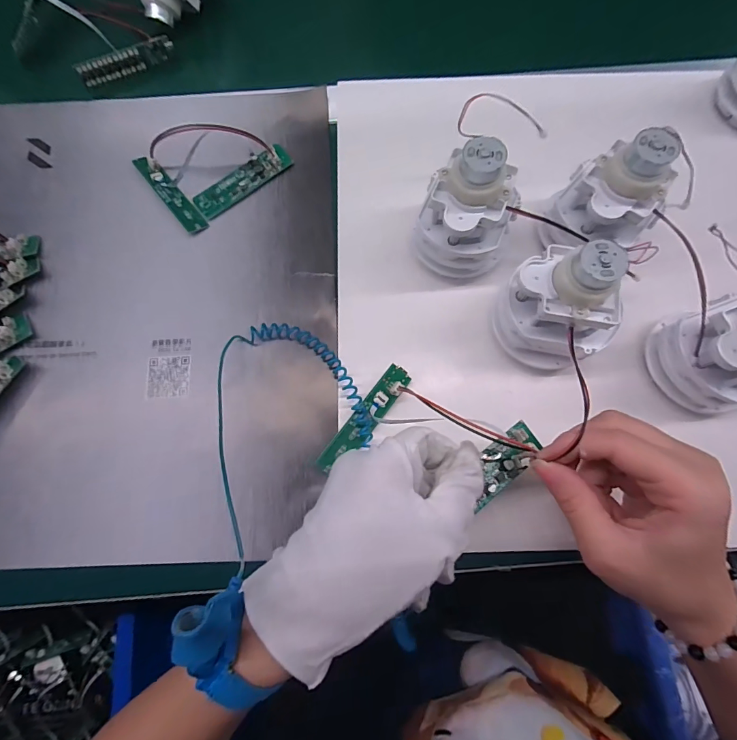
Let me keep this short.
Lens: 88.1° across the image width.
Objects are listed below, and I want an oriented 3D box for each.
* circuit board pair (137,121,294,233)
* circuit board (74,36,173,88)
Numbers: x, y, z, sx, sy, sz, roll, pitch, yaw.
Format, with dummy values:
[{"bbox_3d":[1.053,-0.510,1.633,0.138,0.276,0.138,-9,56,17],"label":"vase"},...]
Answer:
[{"bbox_3d":[-0.126,-0.168,0.294,0.098,0.034,0.083,-41,77,-10],"label":"circuit board pair"},{"bbox_3d":[-0.211,-0.270,0.334,0.081,0.015,0.008,-26,75,-6],"label":"circuit board"}]

